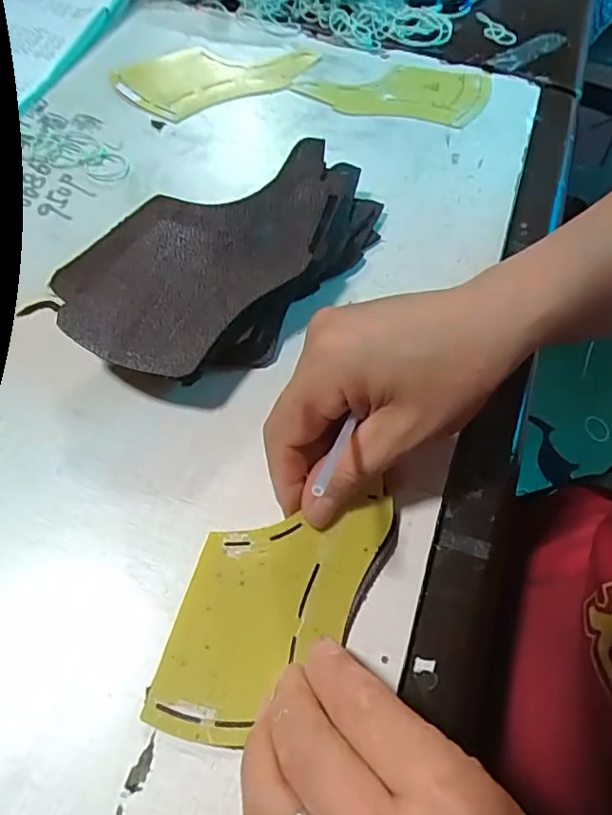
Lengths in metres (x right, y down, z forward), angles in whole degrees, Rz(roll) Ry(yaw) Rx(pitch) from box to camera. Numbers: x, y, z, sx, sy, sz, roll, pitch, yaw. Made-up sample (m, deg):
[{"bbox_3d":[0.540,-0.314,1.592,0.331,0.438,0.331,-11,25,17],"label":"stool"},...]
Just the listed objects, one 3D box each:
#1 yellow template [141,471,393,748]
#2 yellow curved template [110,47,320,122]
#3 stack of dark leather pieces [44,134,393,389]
[{"bbox_3d":[-0.015,0.081,0.237,0.066,0.005,0.118,26,68,6],"label":"yellow template"},{"bbox_3d":[-0.067,-0.259,0.429,0.149,0.005,0.071,-23,64,-14],"label":"yellow curved template"},{"bbox_3d":[-0.039,-0.085,0.310,0.094,0.048,0.188,38,66,18],"label":"stack of dark leather pieces"}]

